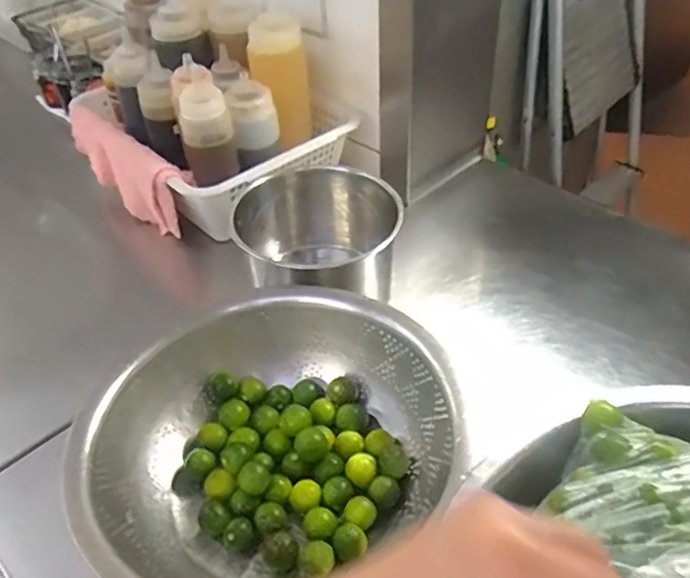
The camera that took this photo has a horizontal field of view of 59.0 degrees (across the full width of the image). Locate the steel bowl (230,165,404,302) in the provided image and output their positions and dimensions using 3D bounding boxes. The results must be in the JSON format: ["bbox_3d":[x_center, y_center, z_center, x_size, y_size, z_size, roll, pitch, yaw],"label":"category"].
[{"bbox_3d":[-0.034,-0.040,0.655,0.175,0.132,0.136,27,51,30],"label":"steel bowl"}]

